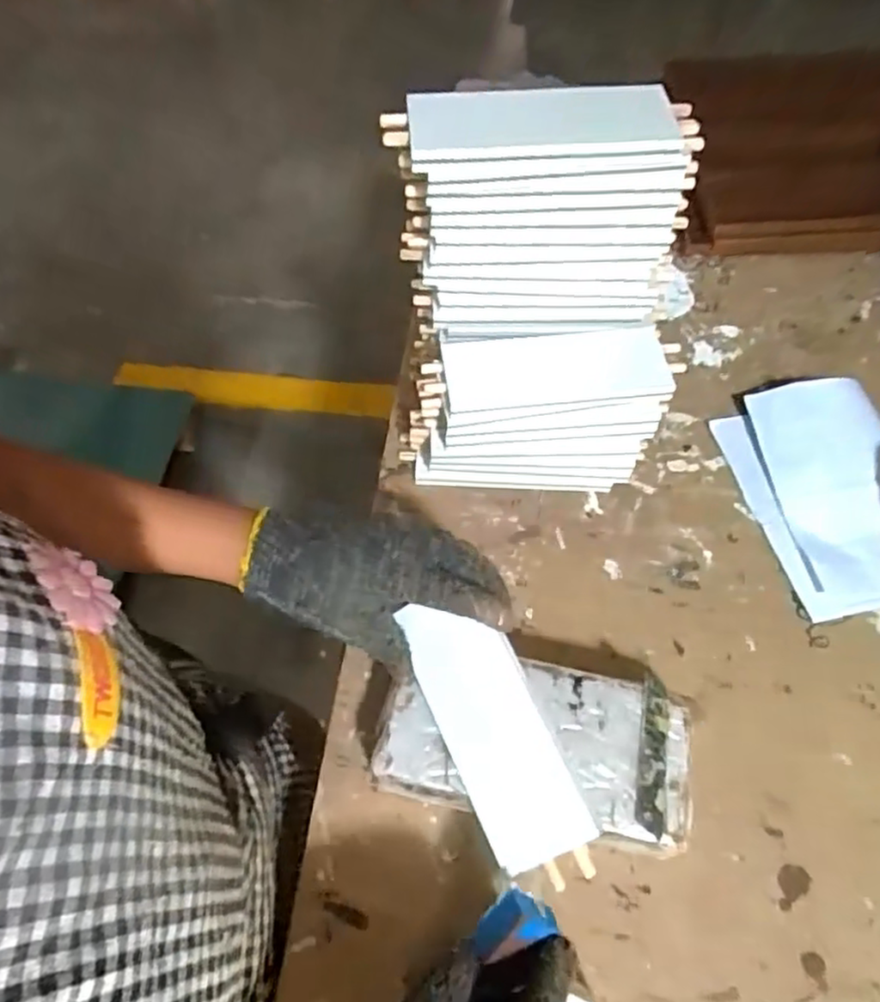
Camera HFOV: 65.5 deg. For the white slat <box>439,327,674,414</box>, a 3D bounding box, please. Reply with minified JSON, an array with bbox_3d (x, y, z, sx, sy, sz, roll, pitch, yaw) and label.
[{"bbox_3d":[0.088,-0.102,0.527,0.168,0.015,0.057,-8,58,1],"label":"white slat"}]

